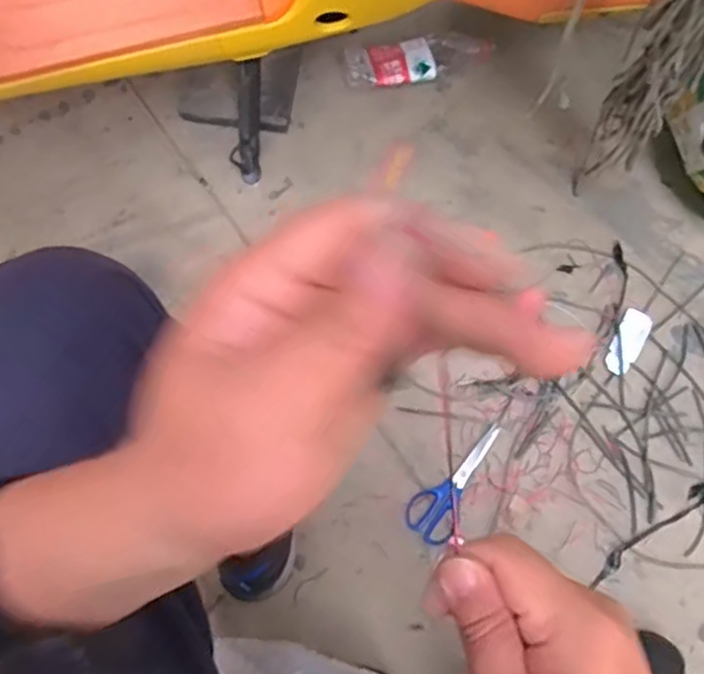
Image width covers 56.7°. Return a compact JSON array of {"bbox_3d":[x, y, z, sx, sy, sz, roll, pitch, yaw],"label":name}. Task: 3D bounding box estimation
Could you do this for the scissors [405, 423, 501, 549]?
[{"bbox_3d":[0.127,0.171,0.801,0.058,0.016,0.165,32,76,8],"label":"scissors"}]

